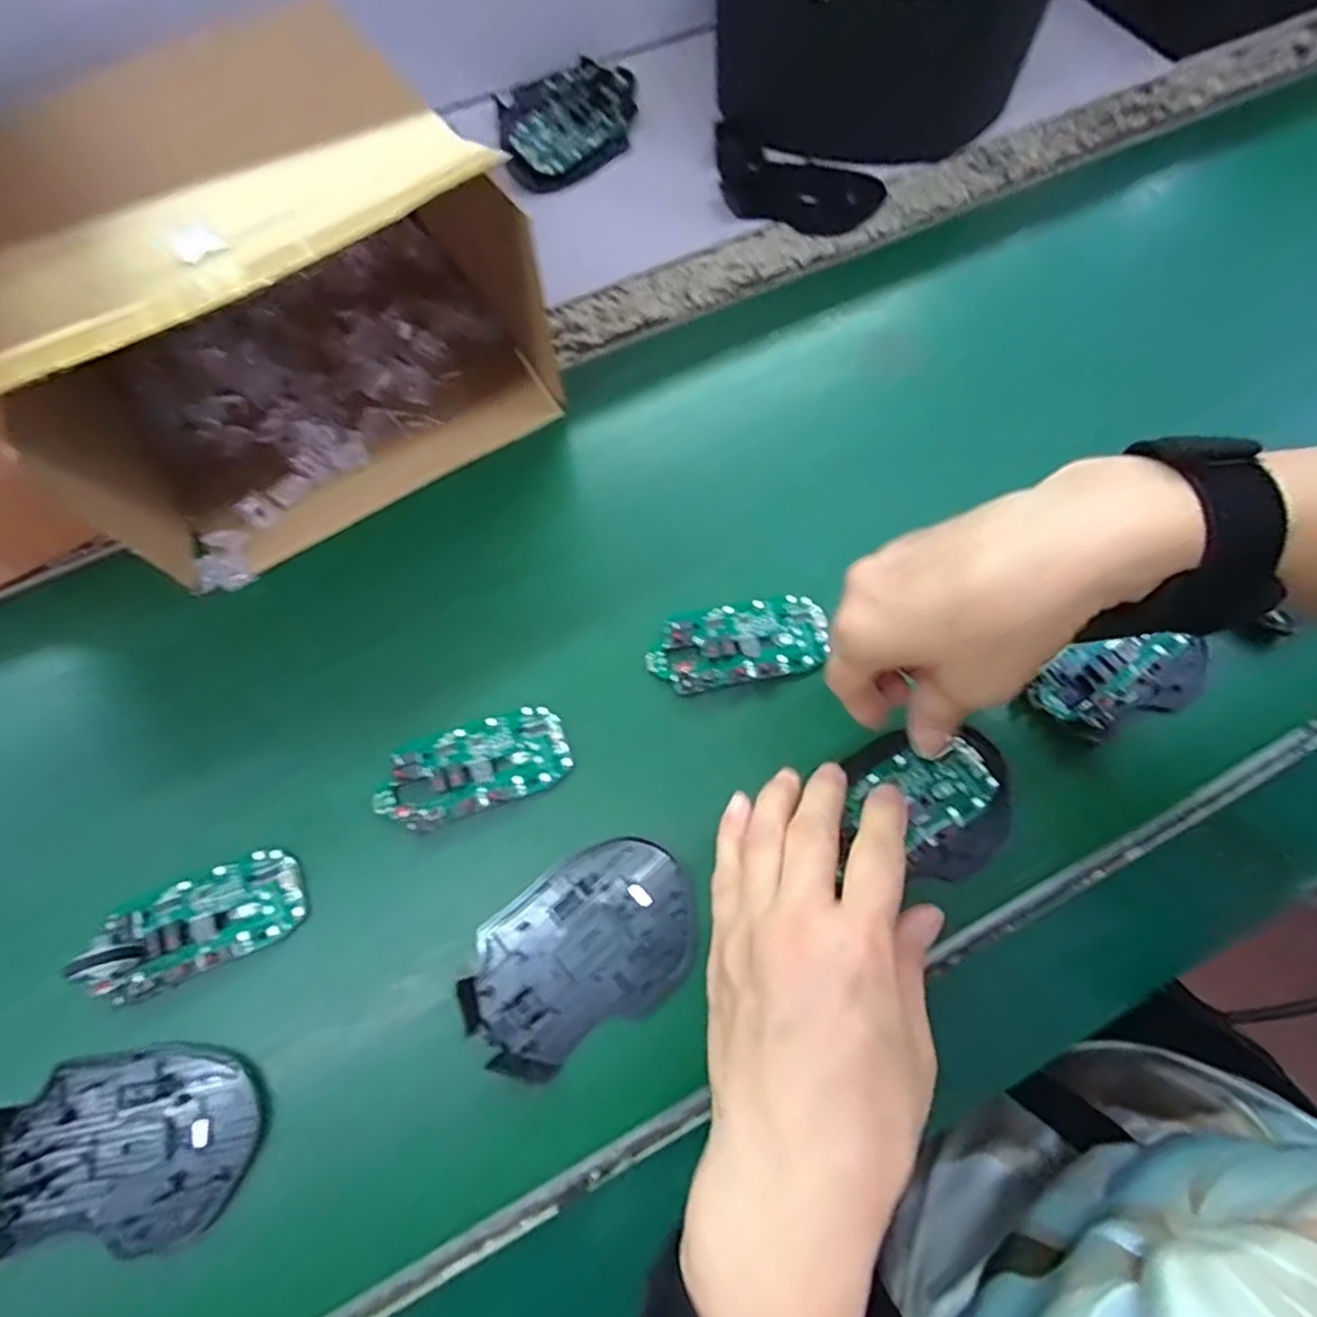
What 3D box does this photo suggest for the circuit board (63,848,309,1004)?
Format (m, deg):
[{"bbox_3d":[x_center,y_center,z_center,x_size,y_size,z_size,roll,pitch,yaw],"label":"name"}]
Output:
[{"bbox_3d":[-0.218,0.124,0.307,0.090,0.017,0.044,-22,73,-9],"label":"circuit board"}]

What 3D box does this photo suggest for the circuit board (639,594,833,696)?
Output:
[{"bbox_3d":[0.044,-0.009,0.356,0.097,0.011,0.046,-12,71,-5],"label":"circuit board"}]

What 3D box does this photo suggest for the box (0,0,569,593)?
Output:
[{"bbox_3d":[-0.226,-0.210,0.362,0.250,0.143,0.229,-32,74,-11],"label":"box"}]

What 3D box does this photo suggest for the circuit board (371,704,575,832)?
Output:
[{"bbox_3d":[-0.096,0.056,0.338,0.098,0.017,0.046,-19,72,-8],"label":"circuit board"}]

